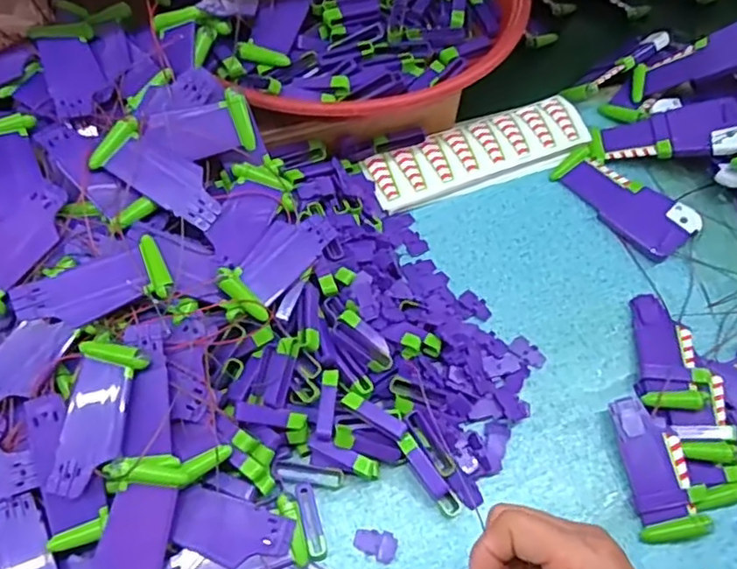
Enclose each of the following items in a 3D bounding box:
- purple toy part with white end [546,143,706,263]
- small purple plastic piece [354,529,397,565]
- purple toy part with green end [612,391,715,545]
[{"bbox_3d":[0.210,-0.070,0.518,0.048,0.024,0.117,-37,67,-20],"label":"purple toy part with white end"},{"bbox_3d":[0.004,0.163,0.394,0.026,0.004,0.018,15,61,7],"label":"small purple plastic piece"},{"bbox_3d":[0.190,0.120,0.414,0.040,0.020,0.090,-5,61,-4],"label":"purple toy part with green end"}]

